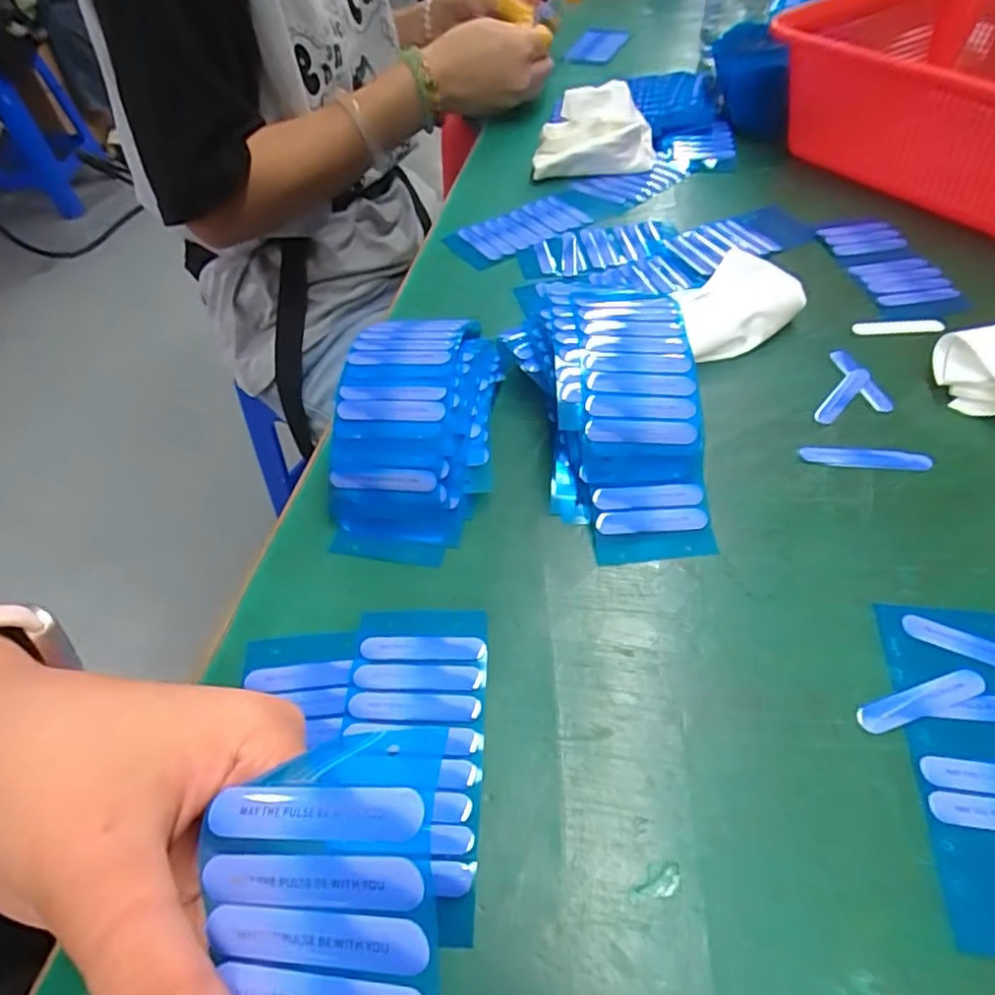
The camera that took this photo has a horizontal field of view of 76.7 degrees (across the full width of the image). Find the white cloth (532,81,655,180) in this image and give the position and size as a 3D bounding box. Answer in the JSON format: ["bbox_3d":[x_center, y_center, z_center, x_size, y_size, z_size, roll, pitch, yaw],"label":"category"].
[{"bbox_3d":[0.077,-0.299,0.513,0.099,0.049,0.053,-7,51,-1],"label":"white cloth"}]

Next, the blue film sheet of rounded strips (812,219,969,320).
[{"bbox_3d":[0.259,-0.156,0.417,0.056,0.005,0.099,-9,51,-3],"label":"blue film sheet of rounded strips"}]

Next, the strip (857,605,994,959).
[{"bbox_3d":[0.171,0.092,0.224,0.064,0.004,0.119,7,52,10],"label":"strip"}]

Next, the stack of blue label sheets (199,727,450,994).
[{"bbox_3d":[-0.039,0.103,0.121,0.053,0.010,0.108,-3,66,15],"label":"stack of blue label sheets"}]

